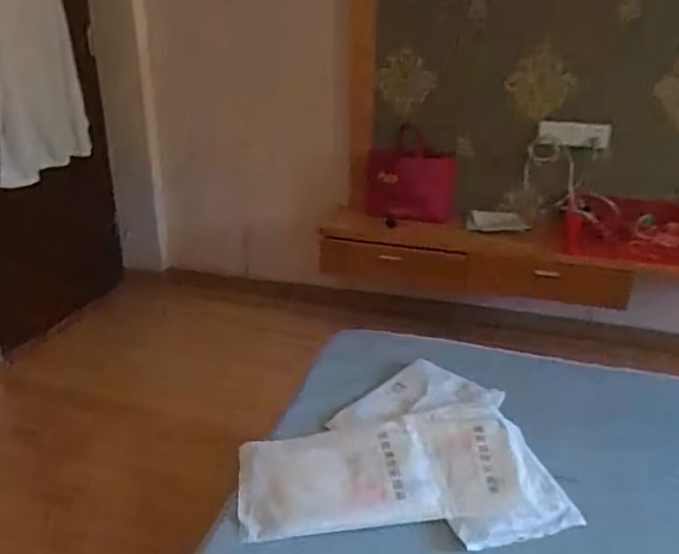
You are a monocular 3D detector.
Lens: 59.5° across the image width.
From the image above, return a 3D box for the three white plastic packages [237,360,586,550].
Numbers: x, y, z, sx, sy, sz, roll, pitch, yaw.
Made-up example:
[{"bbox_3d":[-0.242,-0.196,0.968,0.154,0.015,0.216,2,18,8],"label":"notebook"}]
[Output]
[{"bbox_3d":[0.087,0.302,1.104,0.522,0.051,0.459,-2,22,-5],"label":"three white plastic packages"}]

